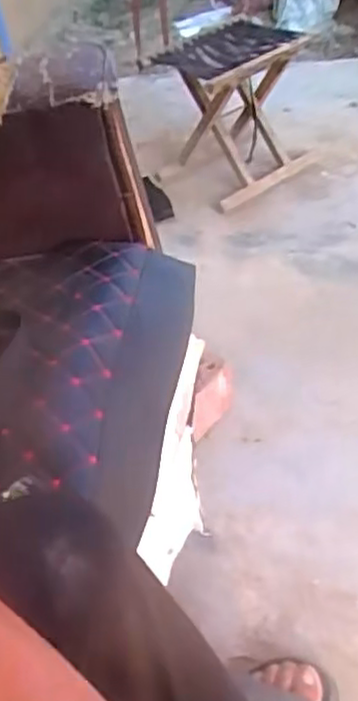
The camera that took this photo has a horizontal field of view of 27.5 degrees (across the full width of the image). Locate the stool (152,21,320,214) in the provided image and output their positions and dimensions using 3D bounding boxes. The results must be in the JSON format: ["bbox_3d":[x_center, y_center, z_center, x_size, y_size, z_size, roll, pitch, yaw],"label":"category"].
[{"bbox_3d":[0.125,-0.532,1.612,0.291,0.320,0.270,-18,40,-9],"label":"stool"}]

